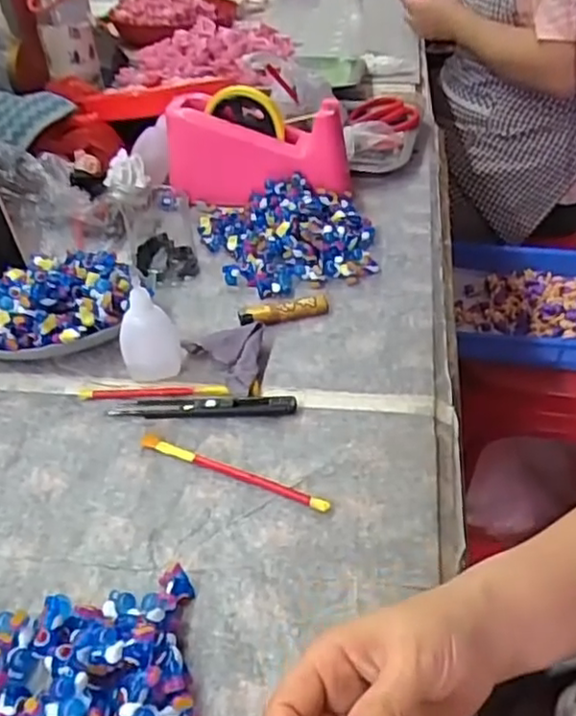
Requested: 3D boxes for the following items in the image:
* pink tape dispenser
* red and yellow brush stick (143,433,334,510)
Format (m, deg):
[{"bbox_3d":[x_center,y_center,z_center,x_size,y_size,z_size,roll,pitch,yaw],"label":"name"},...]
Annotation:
[{"bbox_3d":[-0.043,-0.237,0.720,0.205,0.104,0.060,8,42,13],"label":"pink tape dispenser"},{"bbox_3d":[-0.039,0.078,0.454,0.145,0.007,0.009,16,45,21],"label":"red and yellow brush stick"}]

